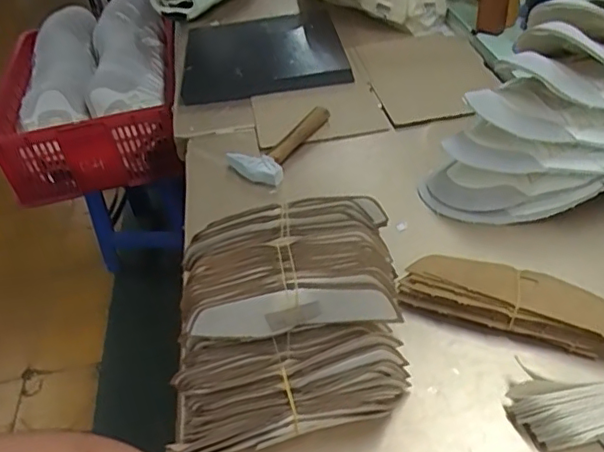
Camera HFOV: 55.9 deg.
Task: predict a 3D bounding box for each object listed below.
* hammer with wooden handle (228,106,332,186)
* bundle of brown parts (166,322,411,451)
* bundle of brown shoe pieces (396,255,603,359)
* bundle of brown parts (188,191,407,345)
[{"bbox_3d":[-0.037,-0.127,0.861,0.092,0.025,0.186,14,45,24],"label":"hammer with wooden handle"},{"bbox_3d":[-0.012,0.142,0.514,0.211,0.059,0.106,-10,39,-5],"label":"bundle of brown parts"},{"bbox_3d":[0.204,0.074,0.570,0.203,0.039,0.063,12,42,22],"label":"bundle of brown shoe pieces"},{"bbox_3d":[-0.014,0.036,0.546,0.205,0.060,0.128,-9,40,-1],"label":"bundle of brown parts"}]

